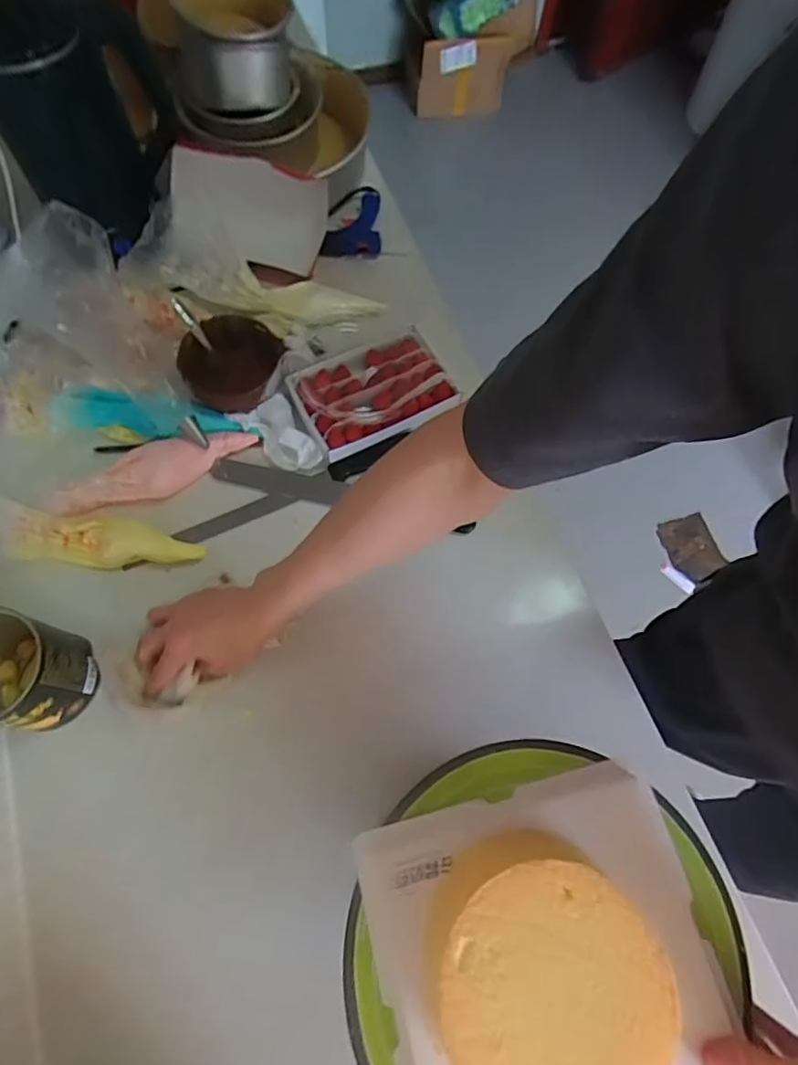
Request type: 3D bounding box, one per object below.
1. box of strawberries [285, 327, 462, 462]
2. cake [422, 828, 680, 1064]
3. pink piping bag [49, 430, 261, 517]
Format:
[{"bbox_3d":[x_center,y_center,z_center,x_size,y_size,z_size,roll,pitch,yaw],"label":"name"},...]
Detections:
[{"bbox_3d":[-0.033,-0.182,0.693,0.187,0.034,0.136,-28,72,-13],"label":"box of strawberries"},{"bbox_3d":[0.092,0.281,0.353,0.136,0.068,0.140,1,68,-3],"label":"cake"},{"bbox_3d":[-0.287,-0.072,0.637,0.237,0.037,0.062,-26,72,-12],"label":"pink piping bag"}]

